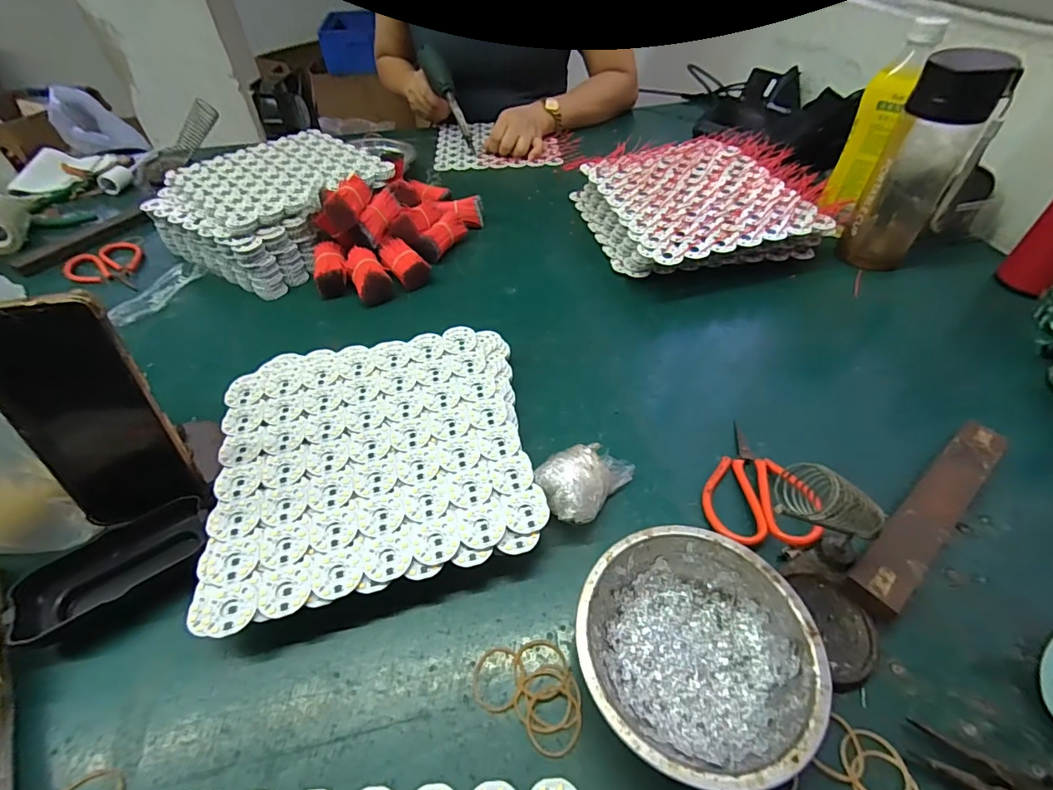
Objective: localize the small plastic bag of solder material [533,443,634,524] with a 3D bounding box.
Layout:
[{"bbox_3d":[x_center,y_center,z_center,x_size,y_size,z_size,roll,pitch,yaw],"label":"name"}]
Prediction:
[{"bbox_3d":[0.042,0.063,0.353,0.049,0.039,0.076,28,54,25],"label":"small plastic bag of solder material"}]

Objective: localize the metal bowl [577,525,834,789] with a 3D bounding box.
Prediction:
[{"bbox_3d":[0.094,0.141,0.271,0.123,0.040,0.125,0,48,0],"label":"metal bowl"}]

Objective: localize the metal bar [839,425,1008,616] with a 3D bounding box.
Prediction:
[{"bbox_3d":[0.288,0.076,0.338,0.201,0.023,0.031,-33,55,-26],"label":"metal bar"}]

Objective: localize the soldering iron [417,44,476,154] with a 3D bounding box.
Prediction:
[{"bbox_3d":[-0.128,-0.495,0.797,0.043,0.044,0.180,-25,91,-15],"label":"soldering iron"}]

